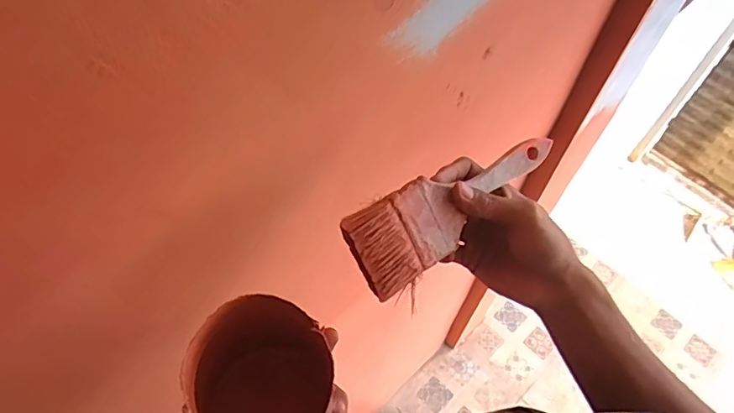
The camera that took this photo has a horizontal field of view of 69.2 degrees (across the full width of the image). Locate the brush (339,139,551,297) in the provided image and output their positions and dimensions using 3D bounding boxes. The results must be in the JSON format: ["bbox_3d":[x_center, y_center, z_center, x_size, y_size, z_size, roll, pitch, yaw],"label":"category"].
[{"bbox_3d":[0.070,-0.009,0.412,0.197,0.010,0.062,-35,98,-26],"label":"brush"}]

